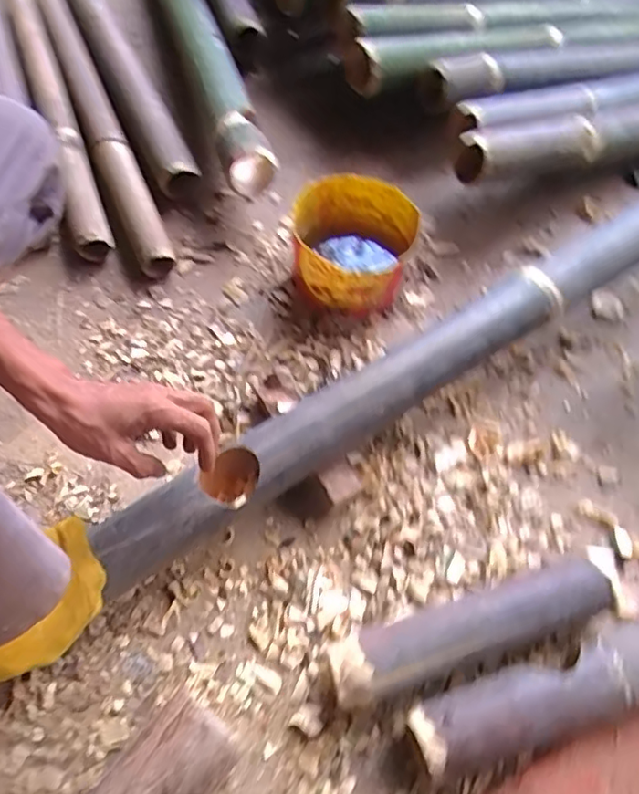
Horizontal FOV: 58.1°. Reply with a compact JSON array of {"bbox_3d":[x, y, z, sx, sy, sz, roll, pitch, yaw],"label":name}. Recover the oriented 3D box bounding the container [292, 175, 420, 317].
[{"bbox_3d":[0.038,-0.191,0.733,0.144,0.092,0.165,17,61,8],"label":"container"}]

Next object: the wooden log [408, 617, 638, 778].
[{"bbox_3d":[0.209,0.253,0.496,0.271,0.056,0.058,-16,62,-12],"label":"wooden log"}]

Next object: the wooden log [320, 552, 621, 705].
[{"bbox_3d":[0.149,0.203,0.521,0.288,0.066,0.053,-16,62,-12],"label":"wooden log"}]

